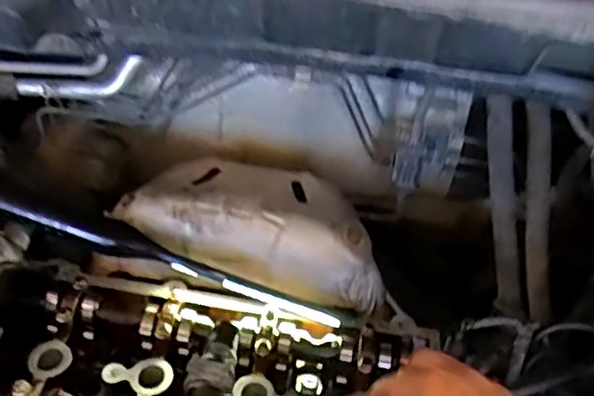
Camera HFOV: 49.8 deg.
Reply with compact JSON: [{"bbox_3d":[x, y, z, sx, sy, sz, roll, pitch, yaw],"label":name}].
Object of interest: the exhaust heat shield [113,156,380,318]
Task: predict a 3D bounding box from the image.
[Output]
[{"bbox_3d":[-0.035,0.016,0.665,0.273,0.067,0.140,13,50,7],"label":"exhaust heat shield"}]

